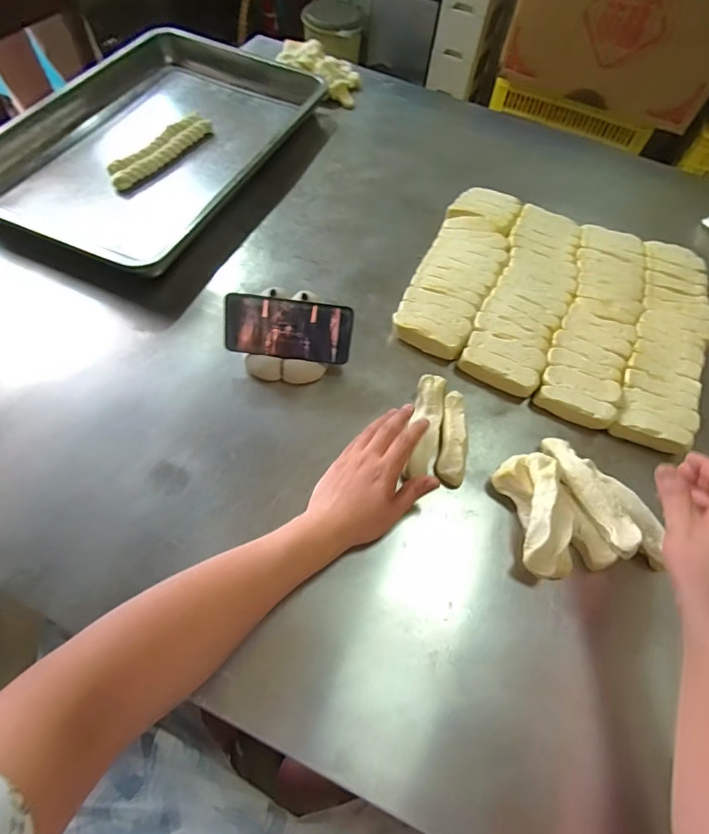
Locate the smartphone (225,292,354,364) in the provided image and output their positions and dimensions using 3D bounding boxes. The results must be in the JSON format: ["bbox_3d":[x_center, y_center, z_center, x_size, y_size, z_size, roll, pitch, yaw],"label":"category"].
[{"bbox_3d":[-0.086,-0.114,0.597,0.163,0.077,0.011,7,26,-3],"label":"smartphone"}]

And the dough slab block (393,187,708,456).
[{"bbox_3d":[0.305,-0.174,0.693,0.413,0.057,0.366,24,62,9],"label":"dough slab block"}]

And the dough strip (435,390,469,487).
[{"bbox_3d":[0.126,0.027,0.578,0.035,0.037,0.121,12,60,2],"label":"dough strip"}]

